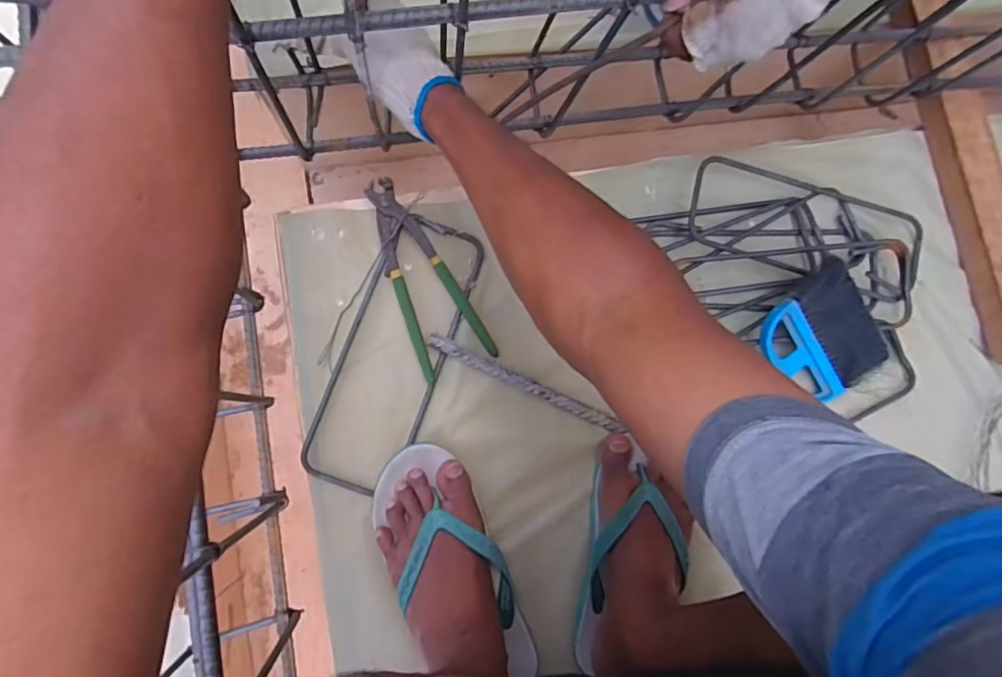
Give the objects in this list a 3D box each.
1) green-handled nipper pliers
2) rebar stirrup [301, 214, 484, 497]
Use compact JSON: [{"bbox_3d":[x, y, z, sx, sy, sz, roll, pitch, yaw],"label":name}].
[{"bbox_3d":[-0.090,-0.063,0.574,0.079,0.025,0.210,-29,90,-5],"label":"green-handled nipper pliers"},{"bbox_3d":[-0.113,0.015,0.574,0.107,0.015,0.295,20,86,-3],"label":"rebar stirrup"}]

